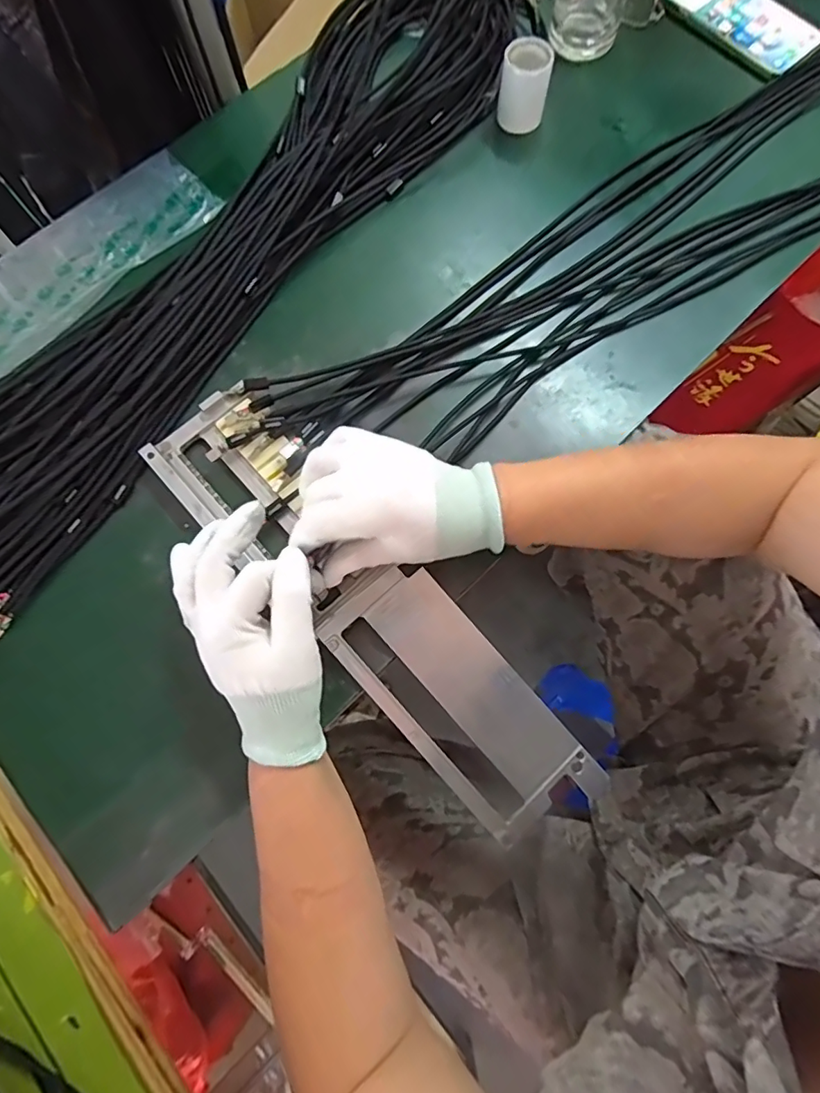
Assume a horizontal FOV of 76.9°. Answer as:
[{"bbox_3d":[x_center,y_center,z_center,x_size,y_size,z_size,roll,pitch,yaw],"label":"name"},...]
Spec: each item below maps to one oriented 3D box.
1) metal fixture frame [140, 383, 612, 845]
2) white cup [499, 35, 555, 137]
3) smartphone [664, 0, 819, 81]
[{"bbox_3d":[-0.033,0.044,0.377,0.402,0.025,0.098,42,80,6],"label":"metal fixture frame"},{"bbox_3d":[0.105,-0.423,0.475,0.042,0.051,0.046,0,75,1],"label":"white cup"},{"bbox_3d":[0.316,-0.523,0.505,0.078,0.010,0.160,-41,78,-9],"label":"smartphone"}]

